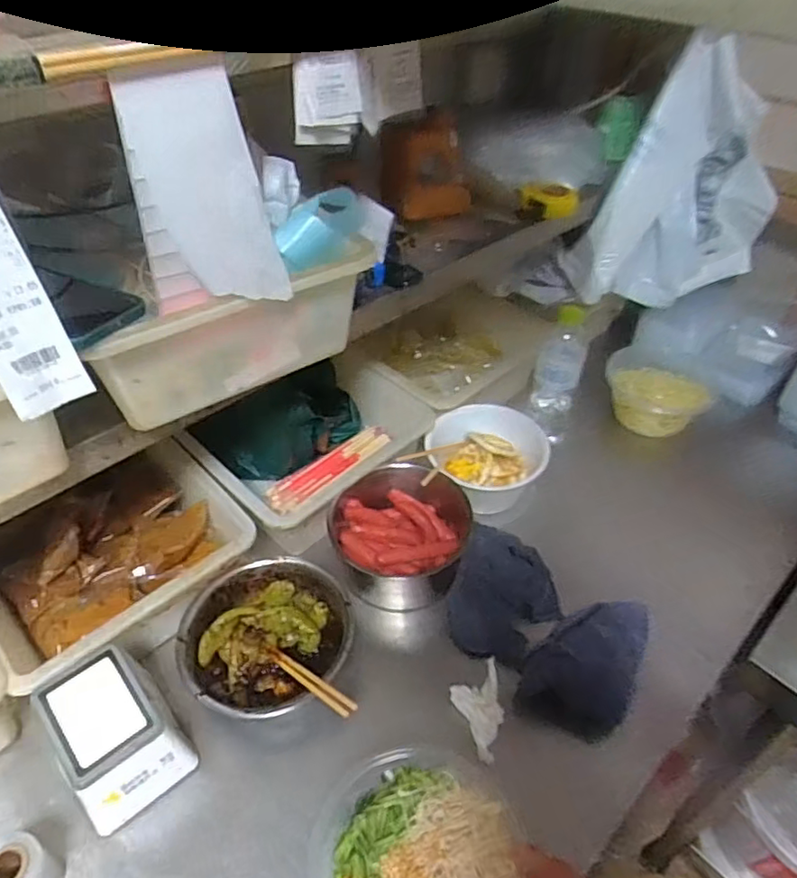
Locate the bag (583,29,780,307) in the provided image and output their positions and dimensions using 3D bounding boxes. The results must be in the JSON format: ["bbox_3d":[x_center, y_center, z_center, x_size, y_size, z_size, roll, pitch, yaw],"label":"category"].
[{"bbox_3d":[0.451,-0.390,0.915,0.287,0.364,0.071,1,34,-5],"label":"bag"}]

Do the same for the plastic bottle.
[{"bbox_3d":[0.230,-0.083,0.881,0.065,0.228,0.064,13,45,13],"label":"plastic bottle"}]

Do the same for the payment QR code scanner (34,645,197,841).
[{"bbox_3d":[-0.270,0.283,0.581,0.106,0.100,0.117,-30,51,-27],"label":"payment QR code scanner"}]

